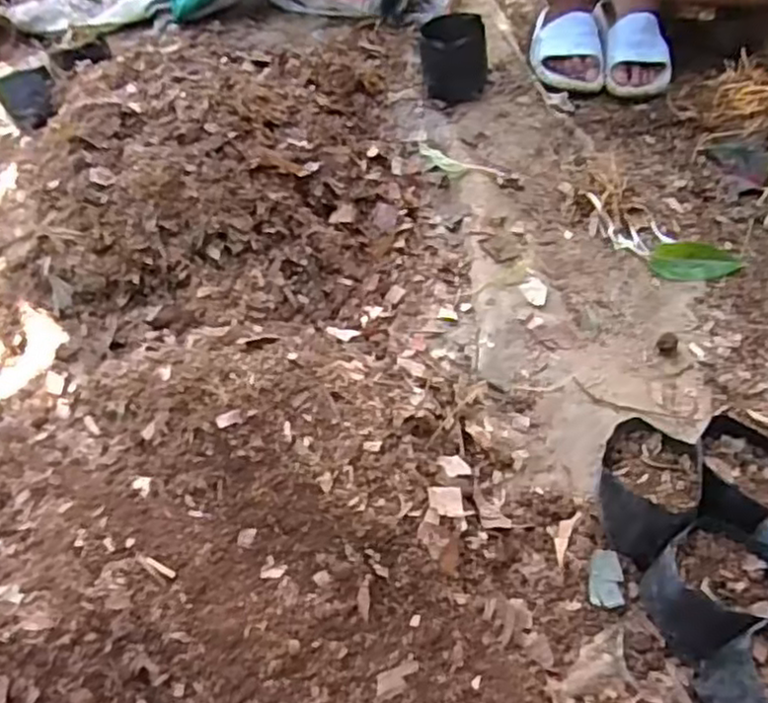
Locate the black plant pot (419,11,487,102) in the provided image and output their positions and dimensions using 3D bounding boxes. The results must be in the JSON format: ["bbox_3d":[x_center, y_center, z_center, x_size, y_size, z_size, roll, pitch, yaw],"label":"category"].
[{"bbox_3d":[0.124,-0.515,1.239,0.111,0.112,0.104,-3,50,4],"label":"black plant pot"}]

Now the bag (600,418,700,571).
[{"bbox_3d":[0.259,0.147,0.709,0.097,0.099,0.119,17,54,20],"label":"bag"}]

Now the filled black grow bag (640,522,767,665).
[{"bbox_3d":[0.300,0.218,0.645,0.101,0.083,0.095,-21,51,-10],"label":"filled black grow bag"}]

